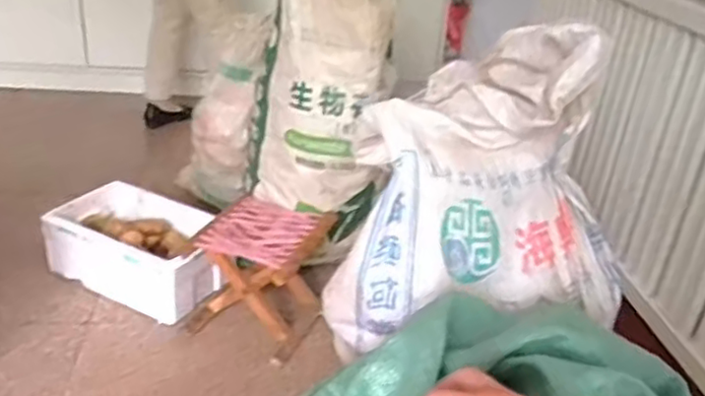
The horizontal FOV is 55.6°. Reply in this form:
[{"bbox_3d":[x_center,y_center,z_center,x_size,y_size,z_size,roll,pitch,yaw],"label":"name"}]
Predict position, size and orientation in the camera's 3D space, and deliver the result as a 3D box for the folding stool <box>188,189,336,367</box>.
[{"bbox_3d":[-0.213,0.172,1.530,0.247,0.255,0.281,14,27,13],"label":"folding stool"}]

